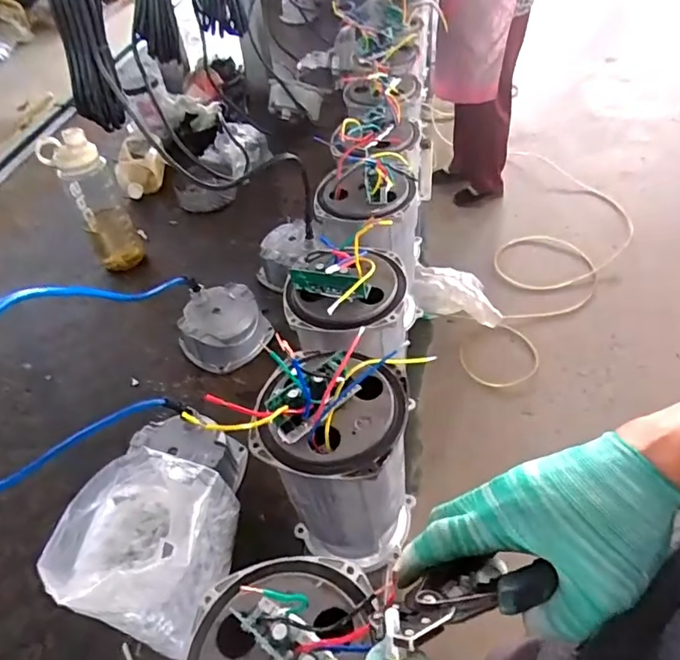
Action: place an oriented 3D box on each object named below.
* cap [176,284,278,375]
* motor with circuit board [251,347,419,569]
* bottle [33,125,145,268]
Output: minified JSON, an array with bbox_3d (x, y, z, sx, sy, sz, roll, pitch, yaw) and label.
[{"bbox_3d":[-0.179,-0.003,0.820,0.123,0.083,0.118,-4,47,4],"label":"cap"},{"bbox_3d":[0.006,0.136,0.526,0.121,0.243,0.133,-4,47,4],"label":"motor with circuit board"},{"bbox_3d":[-0.440,-0.228,0.950,0.096,0.249,0.097,-28,50,-18],"label":"bottle"}]

